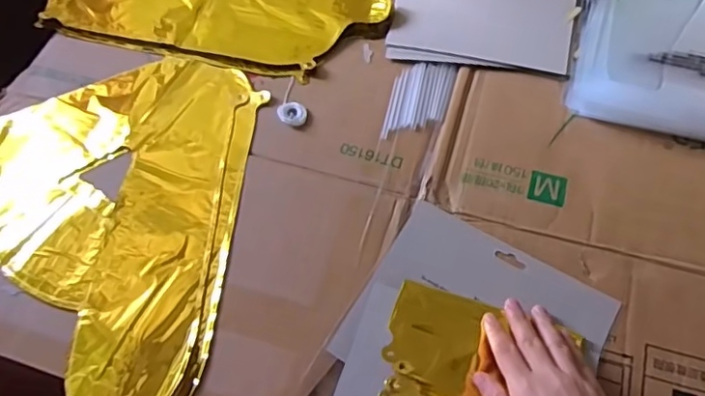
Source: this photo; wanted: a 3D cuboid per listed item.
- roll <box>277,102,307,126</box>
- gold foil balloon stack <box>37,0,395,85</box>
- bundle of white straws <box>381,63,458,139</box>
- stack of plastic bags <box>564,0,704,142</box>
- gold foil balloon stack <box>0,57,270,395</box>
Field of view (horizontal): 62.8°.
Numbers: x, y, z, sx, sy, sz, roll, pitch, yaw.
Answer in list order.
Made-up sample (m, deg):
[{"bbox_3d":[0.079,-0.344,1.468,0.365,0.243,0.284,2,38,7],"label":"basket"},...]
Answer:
[{"bbox_3d":[-0.063,-0.088,0.599,0.029,0.008,0.026,0,63,4],"label":"roll"},{"bbox_3d":[-0.155,-0.247,0.676,0.404,0.037,0.224,3,64,7],"label":"gold foil balloon stack"},{"bbox_3d":[0.070,-0.104,0.601,0.062,0.004,0.098,10,64,8],"label":"bundle of white straws"},{"bbox_3d":[0.362,-0.157,0.607,0.236,0.028,0.230,14,64,10],"label":"stack of plastic bags"},{"bbox_3d":[-0.291,-0.002,0.564,0.380,0.010,0.354,8,63,8],"label":"gold foil balloon stack"}]

